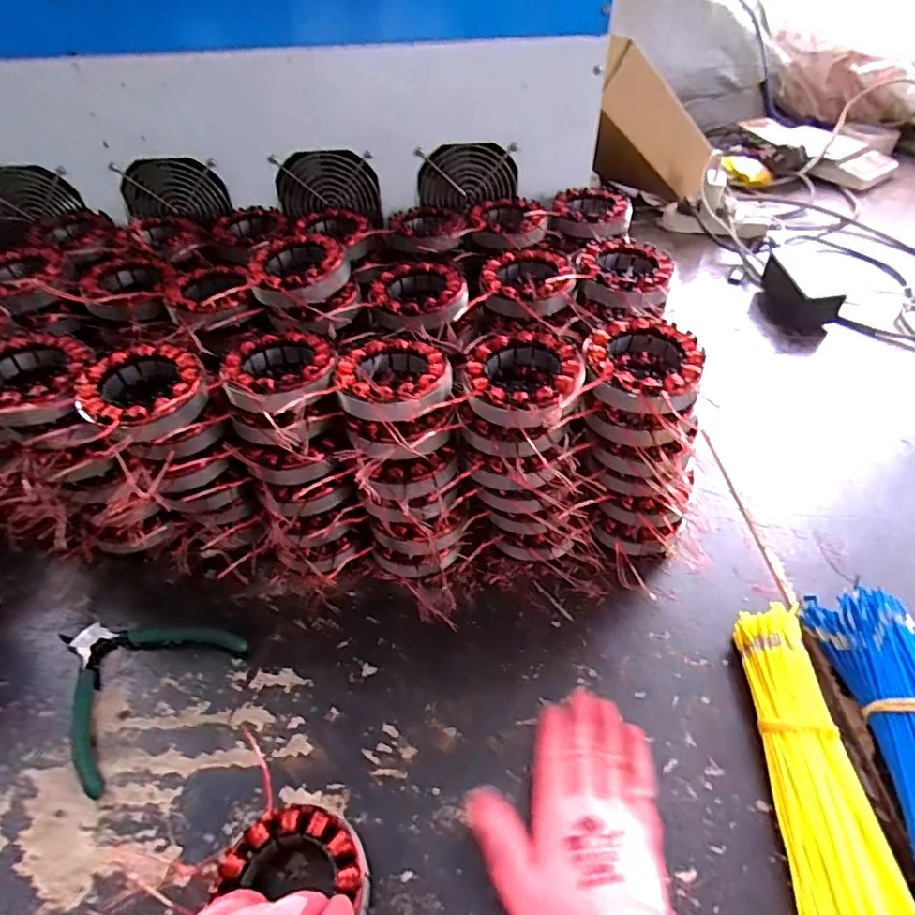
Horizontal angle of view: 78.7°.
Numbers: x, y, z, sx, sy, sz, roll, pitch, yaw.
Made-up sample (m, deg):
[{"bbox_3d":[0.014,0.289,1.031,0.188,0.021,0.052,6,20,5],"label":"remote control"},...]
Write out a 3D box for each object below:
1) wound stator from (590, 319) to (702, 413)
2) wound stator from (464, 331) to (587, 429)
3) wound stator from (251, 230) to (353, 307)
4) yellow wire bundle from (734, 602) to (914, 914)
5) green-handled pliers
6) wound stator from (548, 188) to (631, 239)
[{"bbox_3d":[0.141,-0.069,0.422,0.080,0.030,0.087,-1,45,1],"label":"wound stator"},{"bbox_3d":[0.050,-0.055,0.419,0.084,0.035,0.092,-1,45,1],"label":"wound stator"},{"bbox_3d":[-0.142,-0.168,0.503,0.084,0.037,0.087,-15,46,-12],"label":"wound stator"},{"bbox_3d":[0.243,0.224,0.352,0.074,0.033,0.268,5,45,7],"label":"yellow wire bundle"},{"bbox_3d":[-0.265,0.169,0.446,0.129,0.009,0.132,23,50,23],"label":"green-handled pliers"},{"bbox_3d":[0.152,-0.276,0.636,0.086,0.029,0.098,11,46,12],"label":"wound stator"}]

